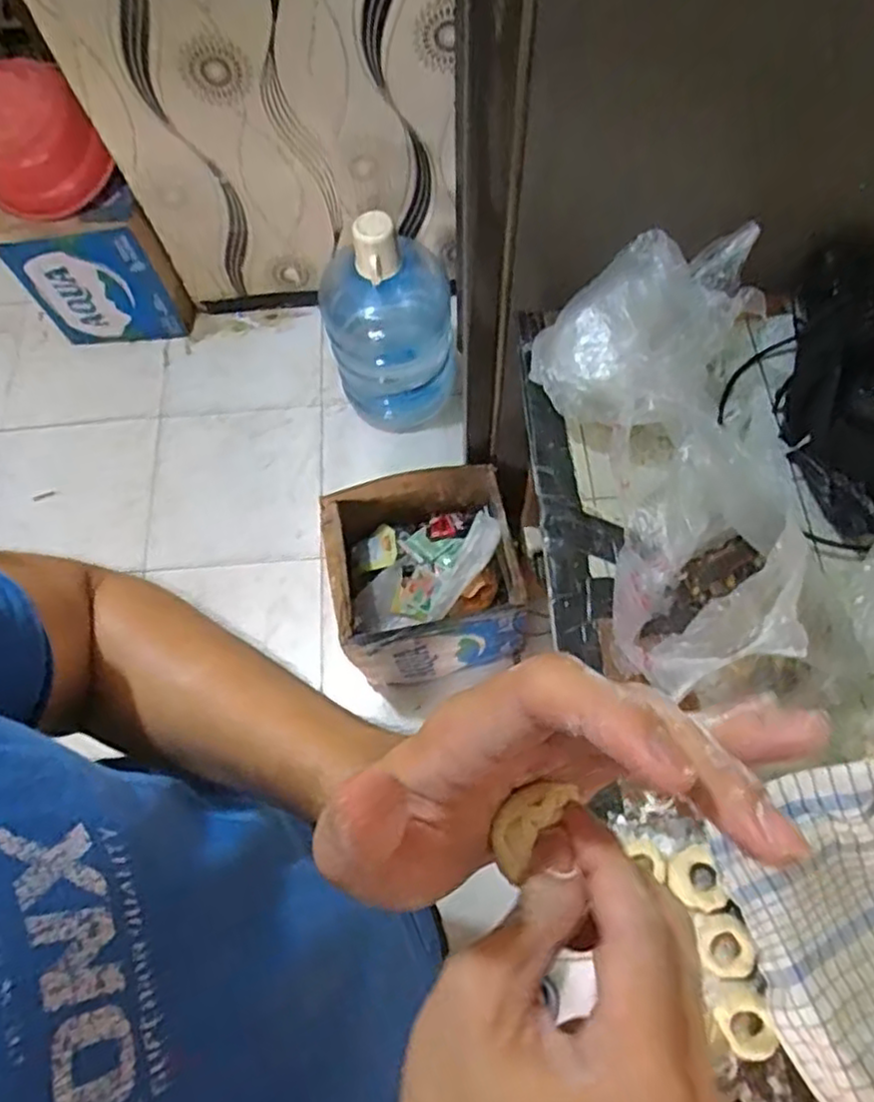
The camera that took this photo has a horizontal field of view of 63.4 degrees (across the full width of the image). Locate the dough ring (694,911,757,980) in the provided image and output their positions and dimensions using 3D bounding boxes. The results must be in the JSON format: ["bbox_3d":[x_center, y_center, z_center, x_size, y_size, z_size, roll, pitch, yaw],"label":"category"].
[{"bbox_3d":[0.236,0.322,0.580,0.041,0.008,0.049,-12,68,-1],"label":"dough ring"}]

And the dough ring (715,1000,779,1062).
[{"bbox_3d":[0.246,0.378,0.556,0.038,0.013,0.039,-1,69,3],"label":"dough ring"}]

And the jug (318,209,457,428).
[{"bbox_3d":[-0.101,-0.518,1.514,0.270,0.491,0.300,-11,68,-1],"label":"jug"}]

